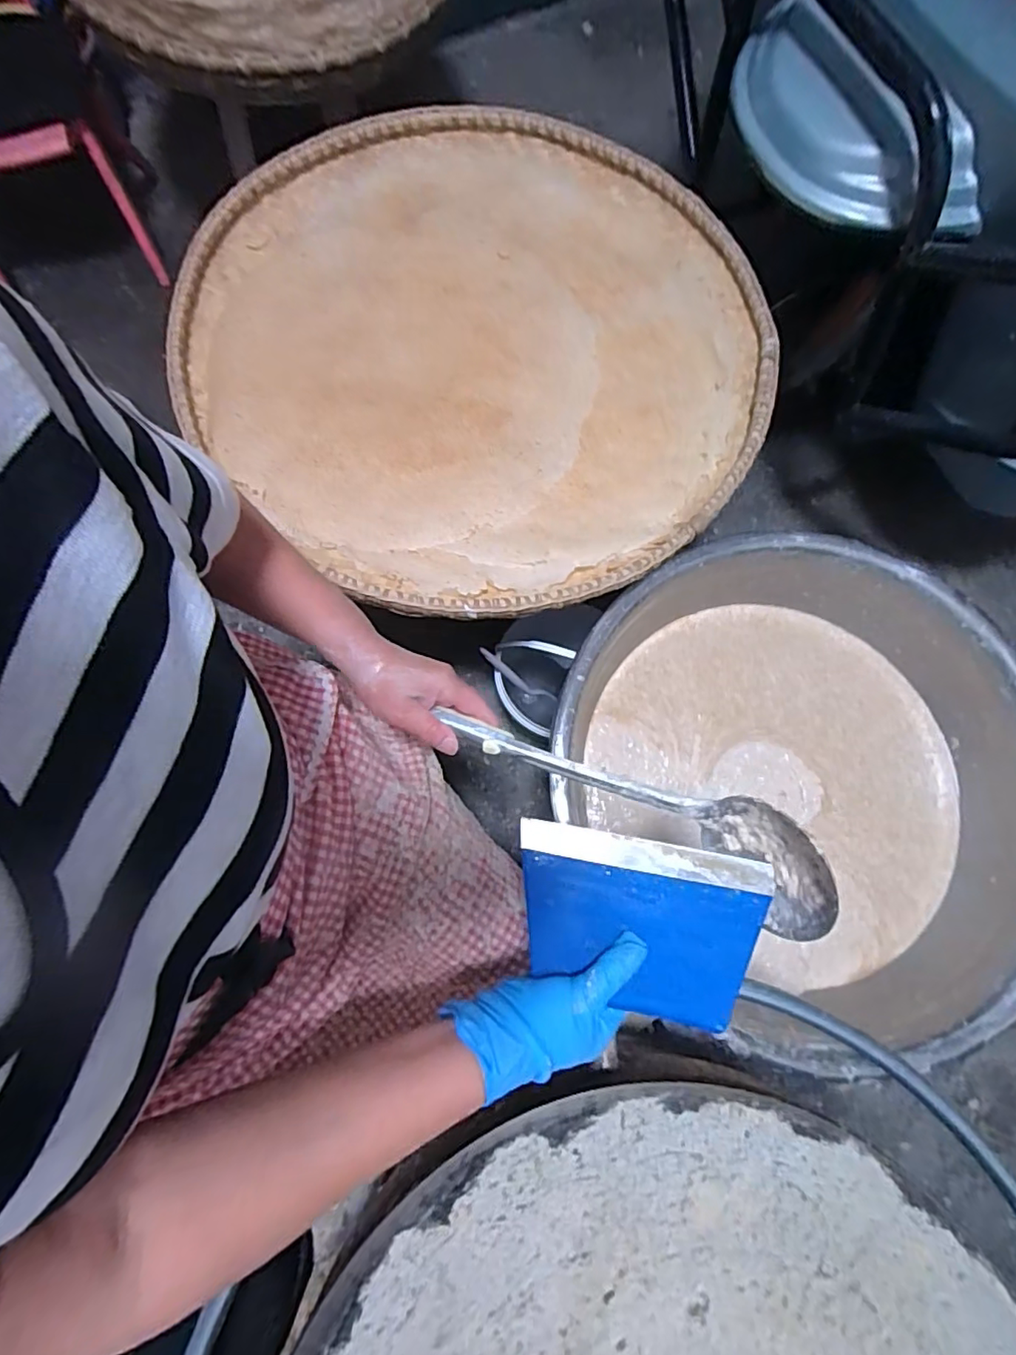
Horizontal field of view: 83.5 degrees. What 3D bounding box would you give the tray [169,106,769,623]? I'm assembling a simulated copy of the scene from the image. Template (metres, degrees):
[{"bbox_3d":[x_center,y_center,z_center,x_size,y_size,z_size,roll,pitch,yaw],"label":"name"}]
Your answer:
[{"bbox_3d":[-0.038,-0.471,0.794,0.791,0.059,0.741,43,78,9],"label":"tray"}]

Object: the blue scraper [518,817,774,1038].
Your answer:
[{"bbox_3d":[0.097,0.184,0.426,0.183,0.011,0.119,10,76,1],"label":"blue scraper"}]

